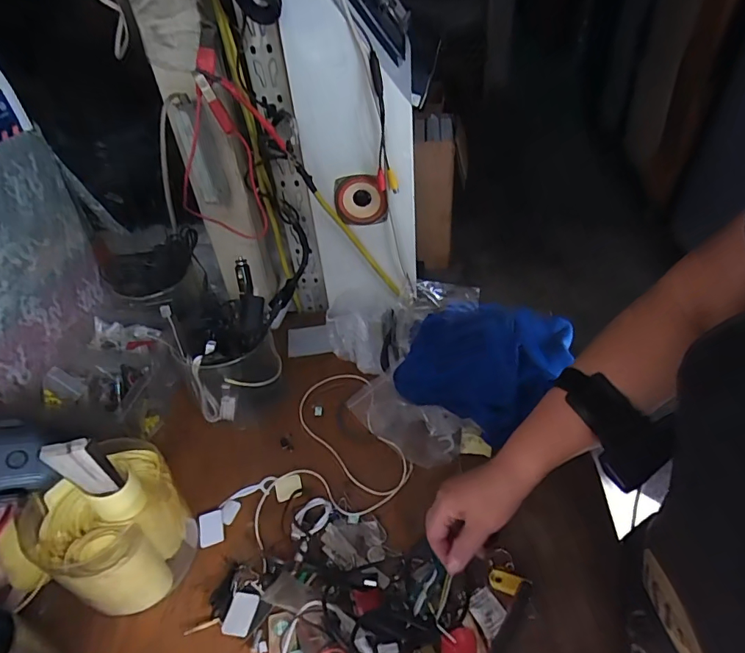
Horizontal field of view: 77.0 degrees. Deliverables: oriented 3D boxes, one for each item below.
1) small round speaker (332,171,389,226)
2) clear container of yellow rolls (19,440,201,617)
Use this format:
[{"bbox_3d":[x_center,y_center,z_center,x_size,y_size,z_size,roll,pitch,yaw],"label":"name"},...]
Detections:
[{"bbox_3d":[-0.015,-0.179,0.665,0.073,0.076,0.027,3,40,10],"label":"small round speaker"},{"bbox_3d":[-0.256,0.200,0.475,0.120,0.117,0.123,23,48,30],"label":"clear container of yellow rolls"}]

